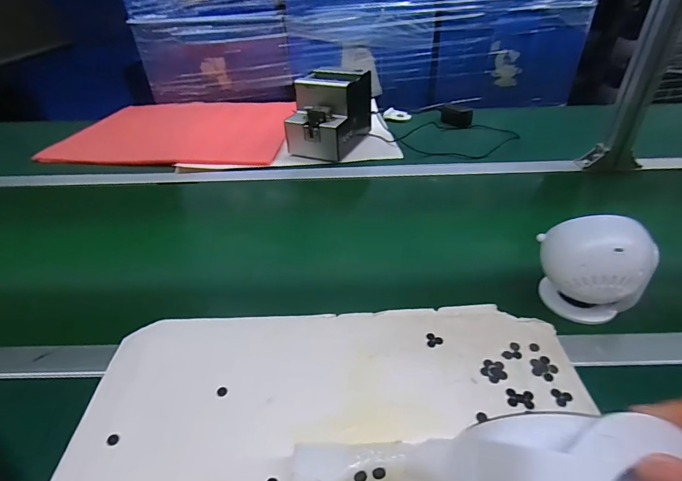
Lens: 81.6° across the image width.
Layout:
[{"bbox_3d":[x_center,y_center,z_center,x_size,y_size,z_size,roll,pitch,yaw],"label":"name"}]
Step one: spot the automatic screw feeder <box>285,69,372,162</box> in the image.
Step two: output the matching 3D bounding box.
[{"bbox_3d":[-0.025,-0.282,0.876,0.130,0.143,0.177,14,40,21],"label":"automatic screw feeder"}]

